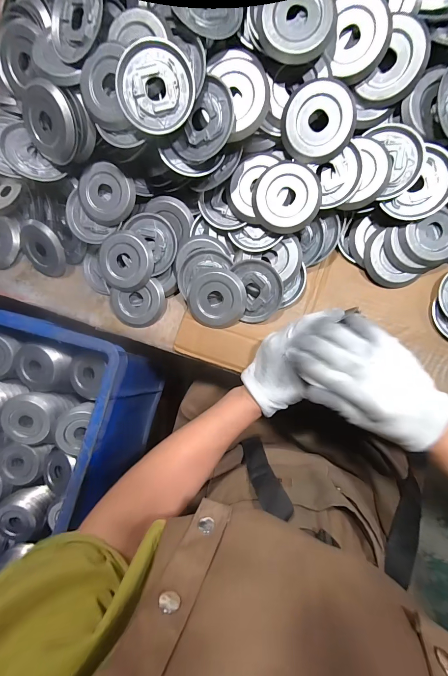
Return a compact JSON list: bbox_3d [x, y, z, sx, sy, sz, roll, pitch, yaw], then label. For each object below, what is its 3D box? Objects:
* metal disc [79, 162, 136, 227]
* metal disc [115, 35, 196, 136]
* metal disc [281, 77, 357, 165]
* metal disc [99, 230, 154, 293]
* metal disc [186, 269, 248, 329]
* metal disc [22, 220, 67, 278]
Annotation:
[{"bbox_3d":[-0.168,-0.203,0.417,0.080,0.010,0.077,2,107,7],"label":"metal disc"},{"bbox_3d":[-0.077,-0.281,0.331,0.086,0.006,0.085,0,107,-1],"label":"metal disc"},{"bbox_3d":[0.111,-0.255,0.347,0.081,0.009,0.084,2,107,6],"label":"metal disc"},{"bbox_3d":[-0.142,-0.111,0.430,0.080,0.017,0.082,1,95,8],"label":"metal disc"},{"bbox_3d":[-0.011,-0.055,0.413,0.082,0.008,0.079,2,100,12],"label":"metal disc"},{"bbox_3d":[-0.284,-0.141,0.461,0.080,0.017,0.084,16,126,22],"label":"metal disc"}]

